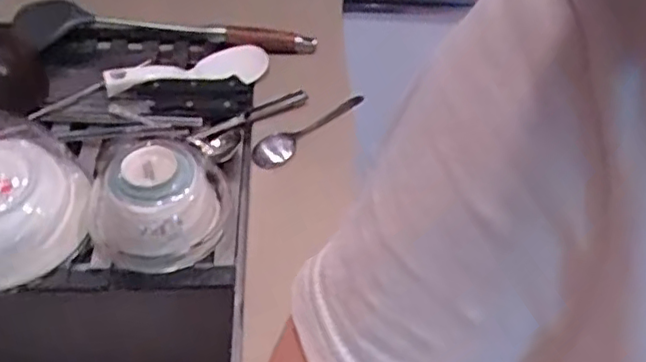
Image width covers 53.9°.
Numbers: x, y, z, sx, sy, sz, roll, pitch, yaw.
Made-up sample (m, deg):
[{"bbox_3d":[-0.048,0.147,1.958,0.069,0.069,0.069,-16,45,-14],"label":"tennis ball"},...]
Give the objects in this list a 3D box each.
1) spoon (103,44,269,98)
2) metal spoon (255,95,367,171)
[{"bbox_3d":[-0.155,-0.131,0.727,0.181,0.026,0.042,-9,50,-14],"label":"spoon"},{"bbox_3d":[-0.019,-0.063,0.726,0.036,0.010,0.169,33,53,23],"label":"metal spoon"}]

